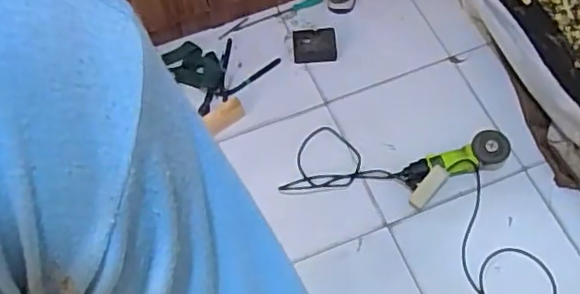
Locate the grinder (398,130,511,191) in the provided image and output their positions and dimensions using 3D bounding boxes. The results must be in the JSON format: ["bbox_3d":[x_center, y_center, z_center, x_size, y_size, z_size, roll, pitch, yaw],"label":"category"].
[{"bbox_3d":[0.419,0.038,1.517,0.281,0.072,0.090,-19,61,-6],"label":"grinder"}]

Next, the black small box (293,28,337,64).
[{"bbox_3d":[0.070,-0.286,1.687,0.124,0.020,0.109,-3,61,2],"label":"black small box"}]

